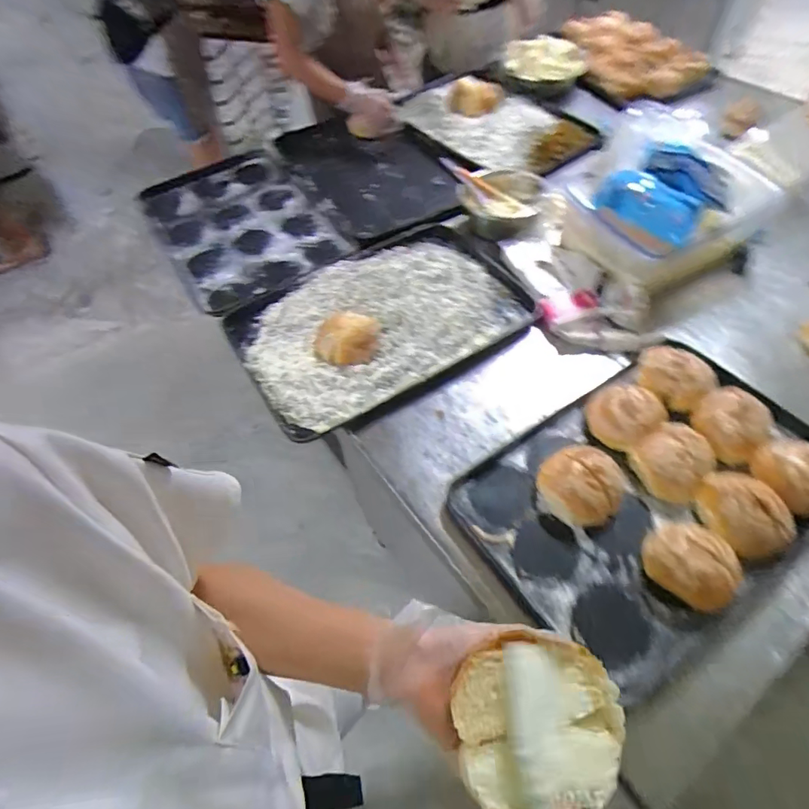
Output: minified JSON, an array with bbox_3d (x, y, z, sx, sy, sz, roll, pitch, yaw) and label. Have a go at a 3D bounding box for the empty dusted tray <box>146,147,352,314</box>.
[{"bbox_3d":[-0.420,-0.469,1.259,0.376,0.047,0.595,-30,60,-15],"label":"empty dusted tray"}]

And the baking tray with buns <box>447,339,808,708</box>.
[{"bbox_3d":[0.402,0.129,0.789,0.580,0.079,0.401,-31,59,-16],"label":"baking tray with buns"}]

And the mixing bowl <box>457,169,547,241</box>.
[{"bbox_3d":[0.250,-0.492,1.184,0.190,0.063,0.183,-2,55,3],"label":"mixing bowl"}]

